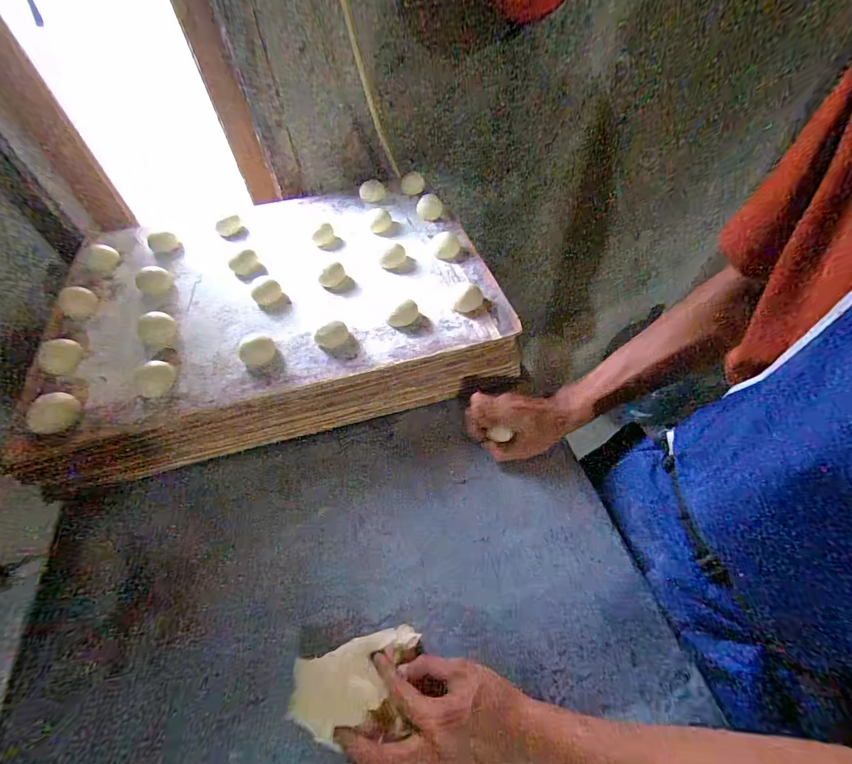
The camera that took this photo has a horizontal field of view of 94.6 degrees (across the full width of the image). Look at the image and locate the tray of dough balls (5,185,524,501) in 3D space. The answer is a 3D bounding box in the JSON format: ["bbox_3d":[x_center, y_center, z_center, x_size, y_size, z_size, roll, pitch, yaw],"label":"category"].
[{"bbox_3d":[-0.214,-0.127,0.584,0.579,0.088,0.434,-16,53,-9],"label":"tray of dough balls"}]

